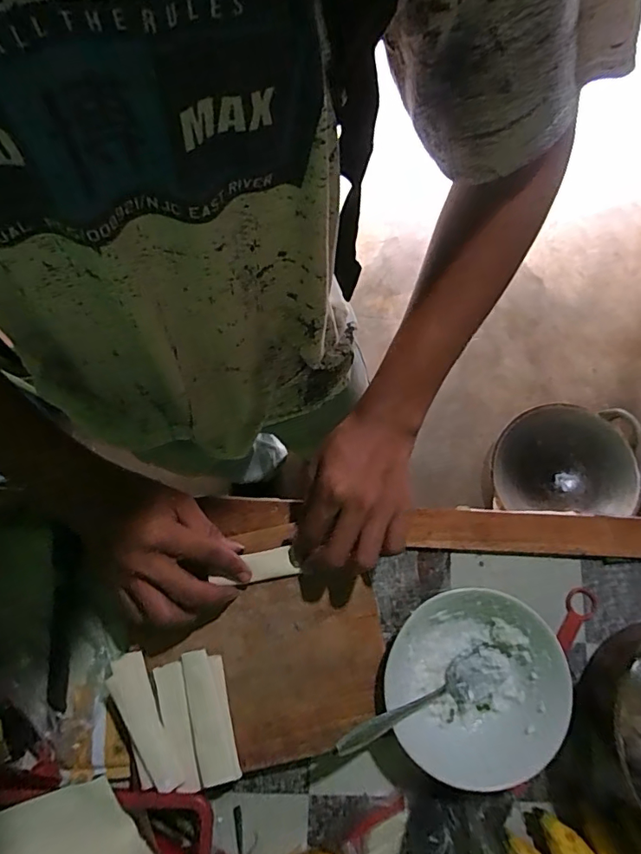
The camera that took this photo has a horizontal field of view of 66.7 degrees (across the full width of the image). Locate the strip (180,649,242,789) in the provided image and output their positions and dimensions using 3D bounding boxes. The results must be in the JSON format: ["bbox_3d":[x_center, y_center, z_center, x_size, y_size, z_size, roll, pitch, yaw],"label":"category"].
[{"bbox_3d":[-0.093,0.241,0.407,0.033,0.010,0.102,-12,77,-4],"label":"strip"}]

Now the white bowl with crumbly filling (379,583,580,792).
[{"bbox_3d":[0.132,0.227,0.426,0.151,0.045,0.147,0,77,-2],"label":"white bowl with crumbly filling"}]

